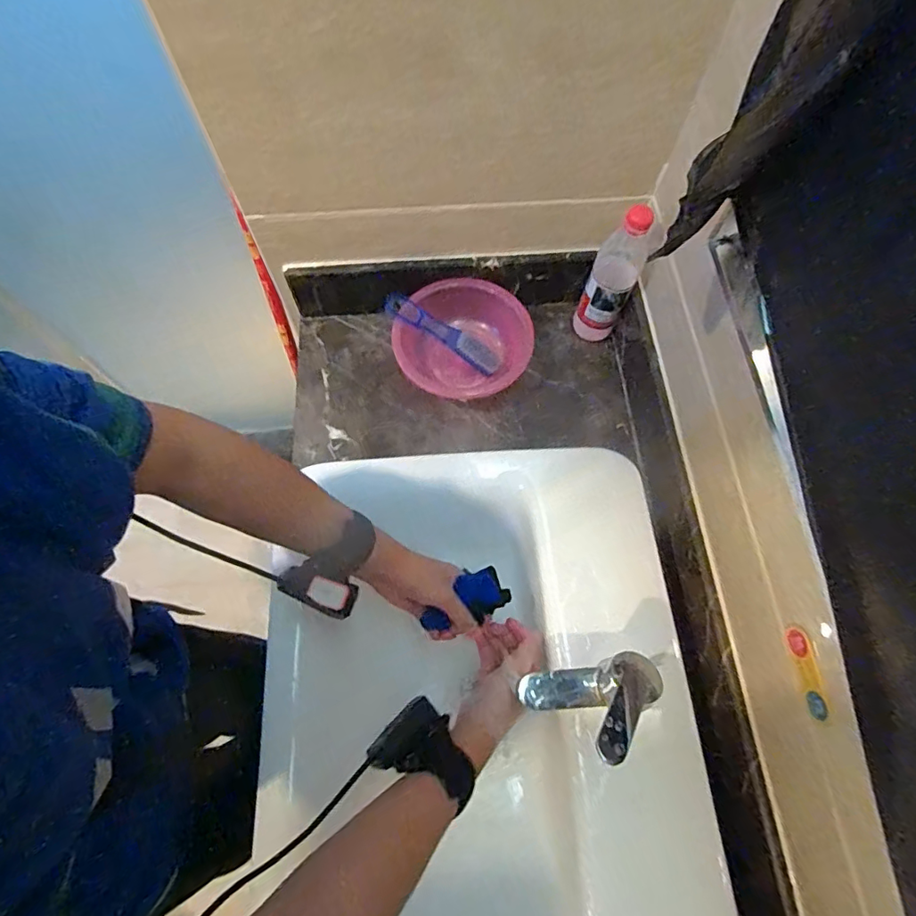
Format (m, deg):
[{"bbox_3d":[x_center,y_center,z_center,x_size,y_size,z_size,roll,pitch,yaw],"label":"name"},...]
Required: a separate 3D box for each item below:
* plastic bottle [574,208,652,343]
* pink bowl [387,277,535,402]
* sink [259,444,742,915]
[{"bbox_3d":[0.216,-0.253,0.730,0.065,0.224,0.061,24,69,9],"label":"plastic bottle"},{"bbox_3d":[0.009,-0.169,0.770,0.198,0.075,0.175,-12,68,-5],"label":"pink bowl"},{"bbox_3d":[0.027,0.264,0.575,0.425,0.131,0.544,-3,68,-2],"label":"sink"}]

